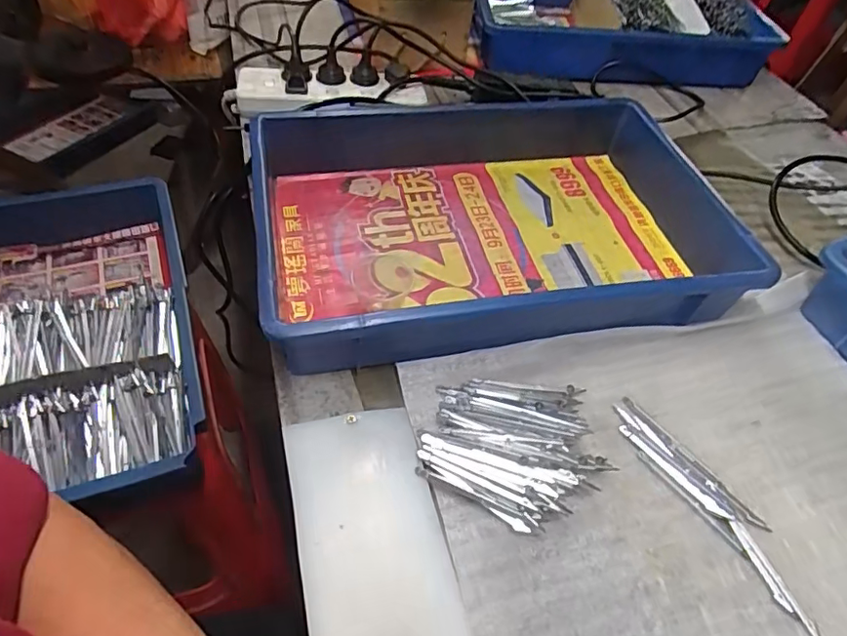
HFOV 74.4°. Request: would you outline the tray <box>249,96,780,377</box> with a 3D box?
[{"bbox_3d":[0.077,-0.100,0.548,0.442,0.077,0.288,-8,53,-11],"label":"tray"}]

